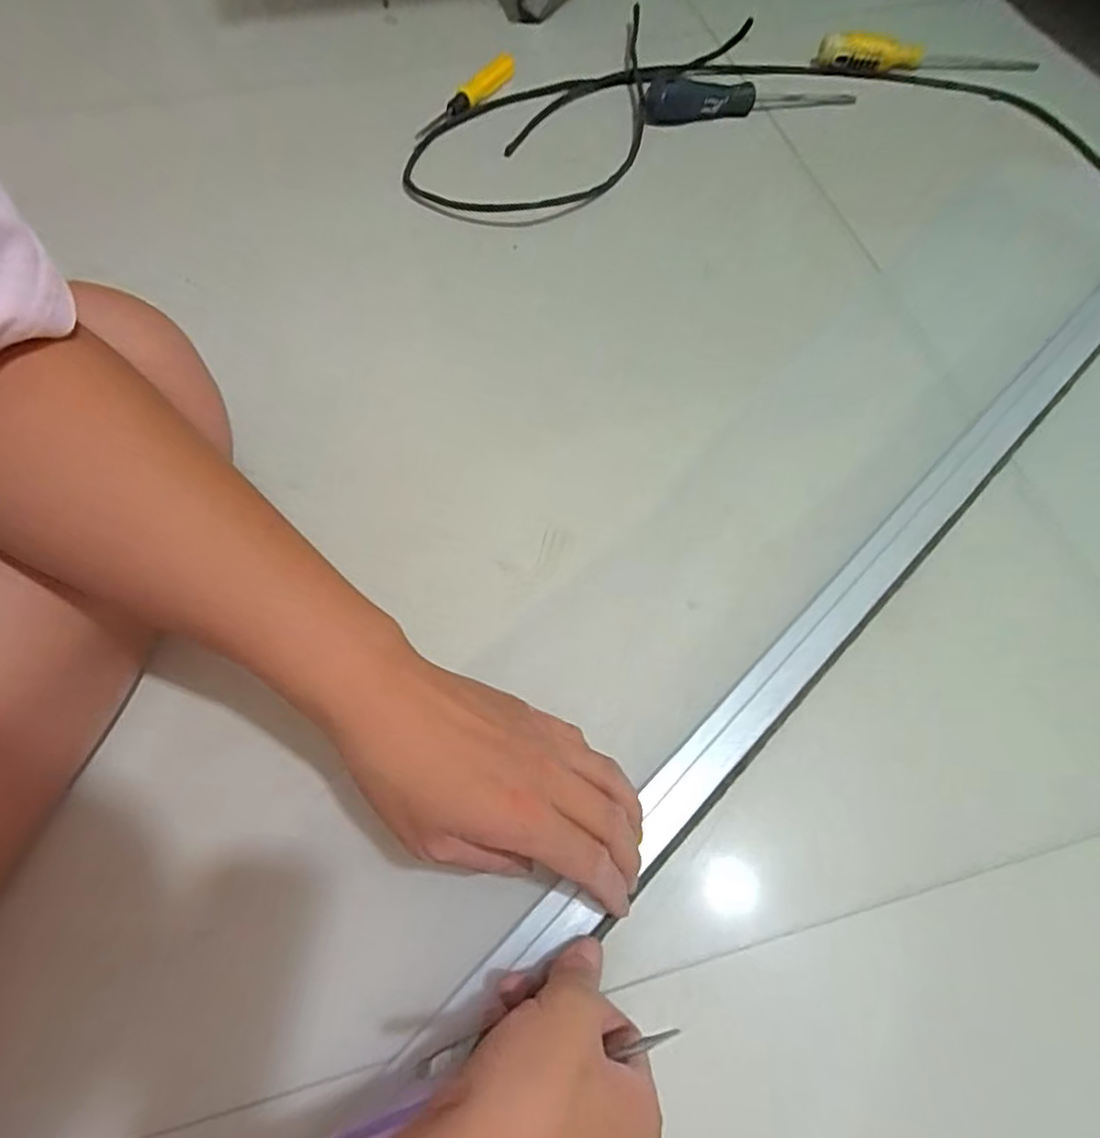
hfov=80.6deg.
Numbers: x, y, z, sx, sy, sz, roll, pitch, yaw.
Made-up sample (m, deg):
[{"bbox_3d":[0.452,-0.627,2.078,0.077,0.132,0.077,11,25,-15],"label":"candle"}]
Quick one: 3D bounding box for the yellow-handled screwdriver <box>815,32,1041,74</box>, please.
[{"bbox_3d":[0.359,-0.489,0.612,0.204,0.026,0.021,-2,65,-3],"label":"yellow-handled screwdriver"}]

